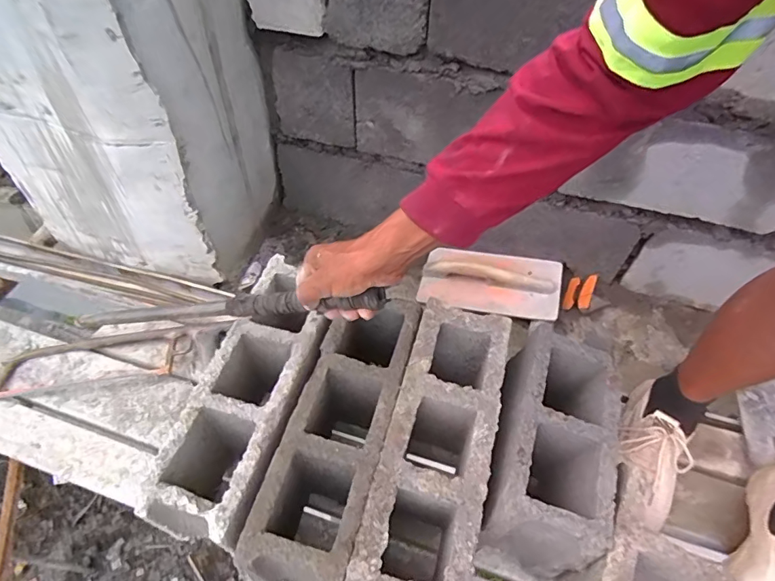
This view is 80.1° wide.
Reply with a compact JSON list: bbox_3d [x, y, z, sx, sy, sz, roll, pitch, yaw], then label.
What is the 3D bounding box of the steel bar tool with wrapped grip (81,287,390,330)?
[{"bbox_3d":[-0.255,0.026,0.639,0.554,0.028,0.029,-4,48,28],"label":"steel bar tool with wrapped grip"}]

